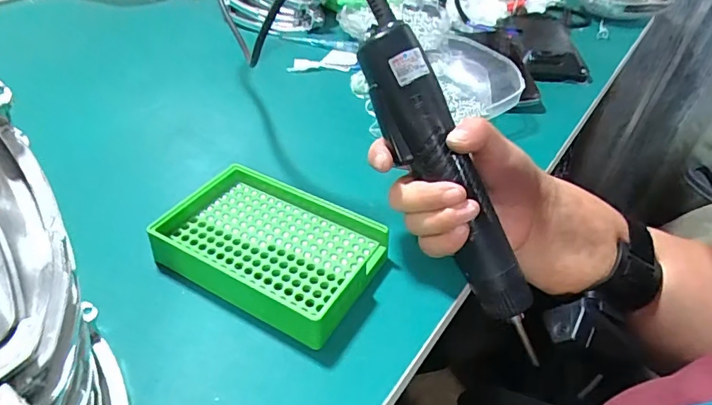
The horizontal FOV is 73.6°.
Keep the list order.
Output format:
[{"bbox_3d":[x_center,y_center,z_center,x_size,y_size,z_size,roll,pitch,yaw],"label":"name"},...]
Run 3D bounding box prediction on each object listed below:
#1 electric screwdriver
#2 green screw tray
[{"bbox_3d":[0.063,-0.005,0.305,0.034,0.222,0.031,-32,8,-34],"label":"electric screwdriver"},{"bbox_3d":[-0.058,0.030,0.328,0.147,0.029,0.094,21,44,21],"label":"green screw tray"}]

